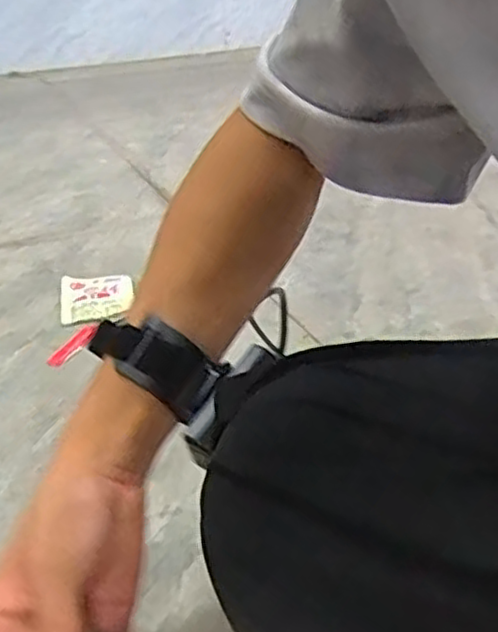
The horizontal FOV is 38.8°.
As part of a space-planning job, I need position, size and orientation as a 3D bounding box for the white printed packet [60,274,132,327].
[{"bbox_3d":[-0.188,-0.027,0.869,0.087,0.005,0.120,-9,29,-9],"label":"white printed packet"}]

